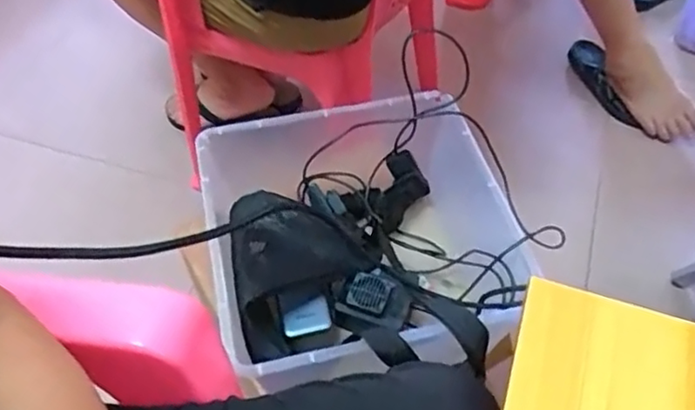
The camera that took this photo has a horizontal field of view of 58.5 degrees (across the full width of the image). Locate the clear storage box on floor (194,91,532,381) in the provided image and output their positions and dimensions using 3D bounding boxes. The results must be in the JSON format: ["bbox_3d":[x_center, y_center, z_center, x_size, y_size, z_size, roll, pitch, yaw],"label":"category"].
[{"bbox_3d":[0.018,0.047,0.677,0.304,0.139,0.311,-12,53,-8],"label":"clear storage box on floor"}]

